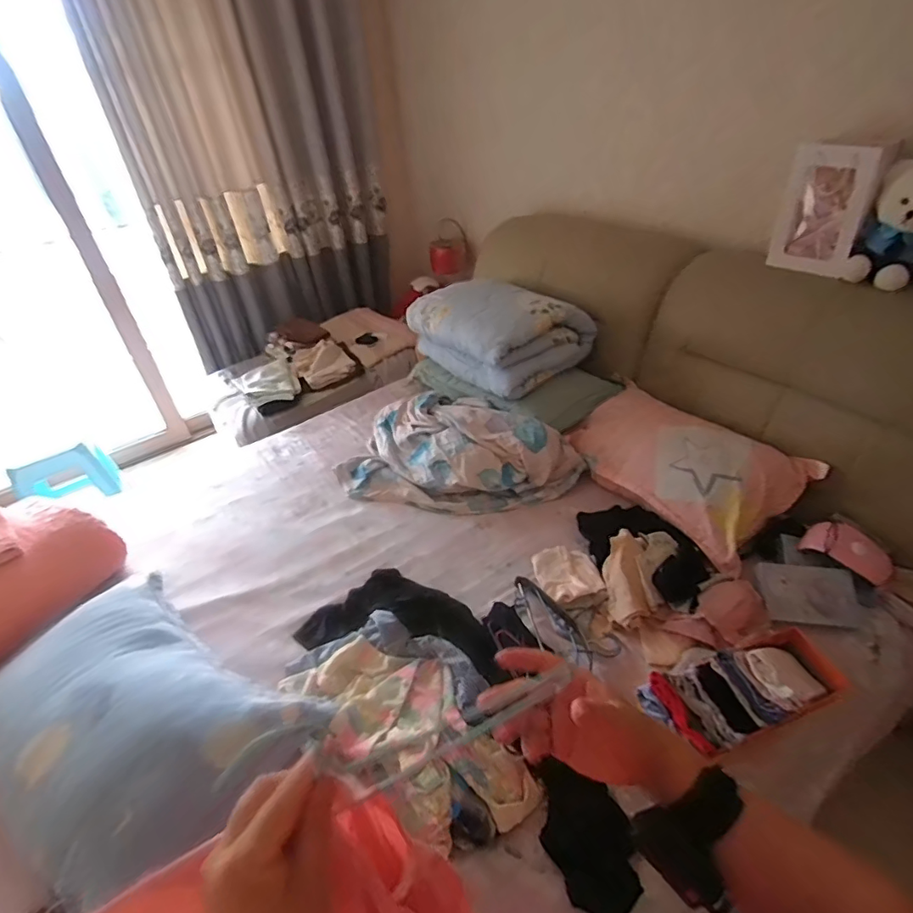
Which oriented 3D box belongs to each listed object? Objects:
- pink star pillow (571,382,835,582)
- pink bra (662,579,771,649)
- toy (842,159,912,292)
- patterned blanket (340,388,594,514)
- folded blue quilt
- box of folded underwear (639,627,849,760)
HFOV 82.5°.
[{"bbox_3d":[0.628,0.023,1.538,0.388,0.175,0.655,-52,48,-2],"label":"pink star pillow"},{"bbox_3d":[0.619,0.370,1.199,0.274,0.082,0.115,-19,39,-16],"label":"pink bra"},{"bbox_3d":[1.157,-0.608,1.309,0.204,0.310,0.172,21,45,32],"label":"toy"},{"bbox_3d":[0.012,-0.037,1.711,0.749,0.178,0.459,0,37,9],"label":"patterned blanket"},{"bbox_3d":[0.143,-0.492,1.876,0.415,0.294,0.559,-29,42,-26],"label":"folded blue quilt"},{"bbox_3d":[0.575,0.458,1.032,0.419,0.078,0.164,-6,35,-21],"label":"box of folded underwear"}]

